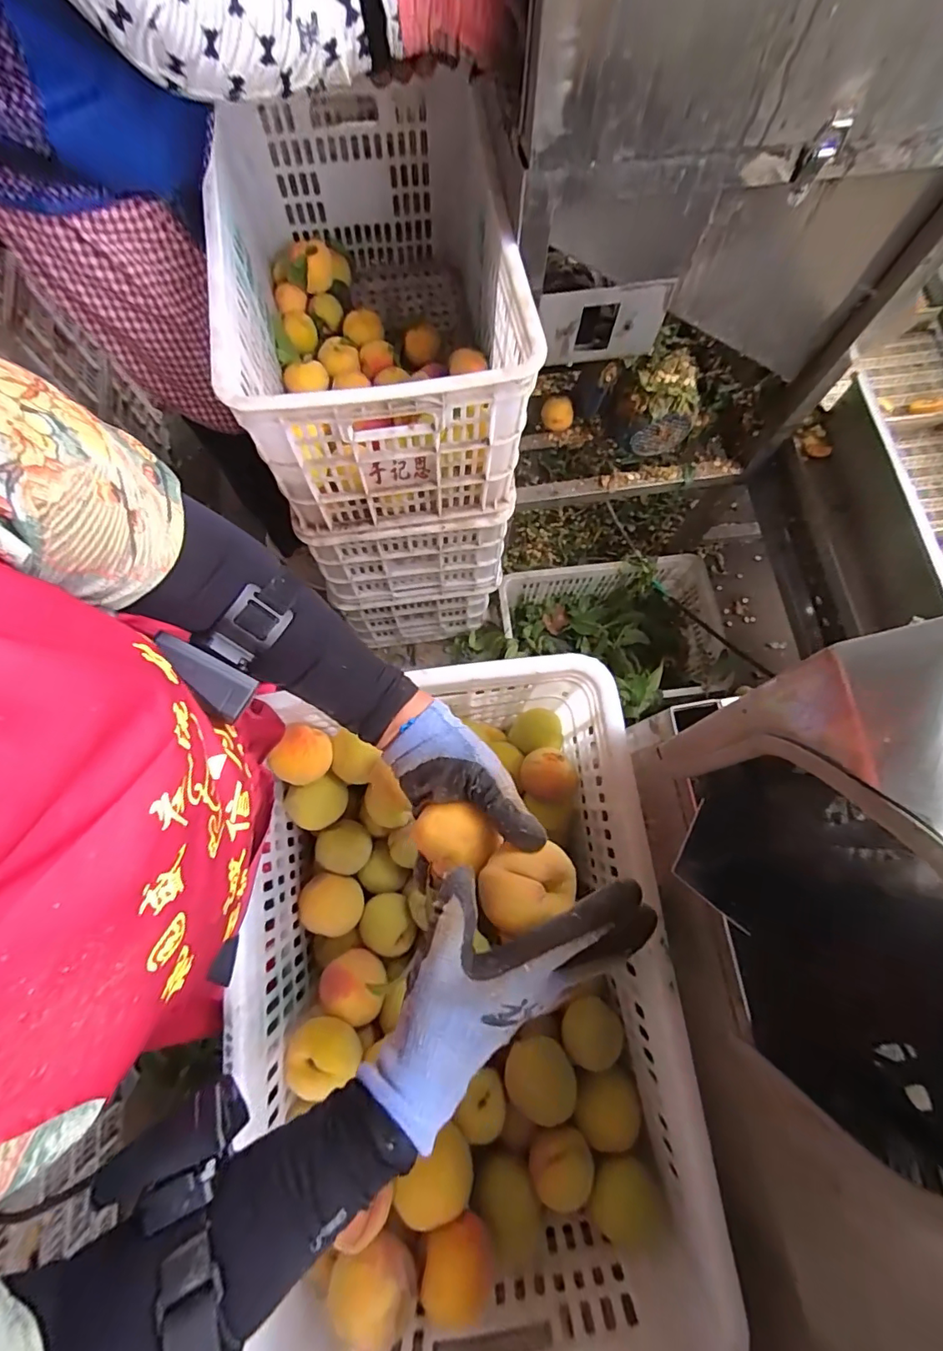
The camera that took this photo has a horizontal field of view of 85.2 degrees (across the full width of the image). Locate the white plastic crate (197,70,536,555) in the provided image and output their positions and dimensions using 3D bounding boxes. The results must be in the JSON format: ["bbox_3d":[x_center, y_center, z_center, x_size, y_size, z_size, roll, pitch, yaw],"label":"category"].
[{"bbox_3d":[-0.131,-0.508,0.714,0.336,0.278,0.523,-9,77,-3],"label":"white plastic crate"}]

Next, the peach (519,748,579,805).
[{"bbox_3d":[0.087,0.115,0.578,0.063,0.048,0.054,31,78,6],"label":"peach"}]

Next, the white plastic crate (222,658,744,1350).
[{"bbox_3d":[-0.010,0.268,0.481,0.340,0.180,0.516,-6,77,-2],"label":"white plastic crate"}]

